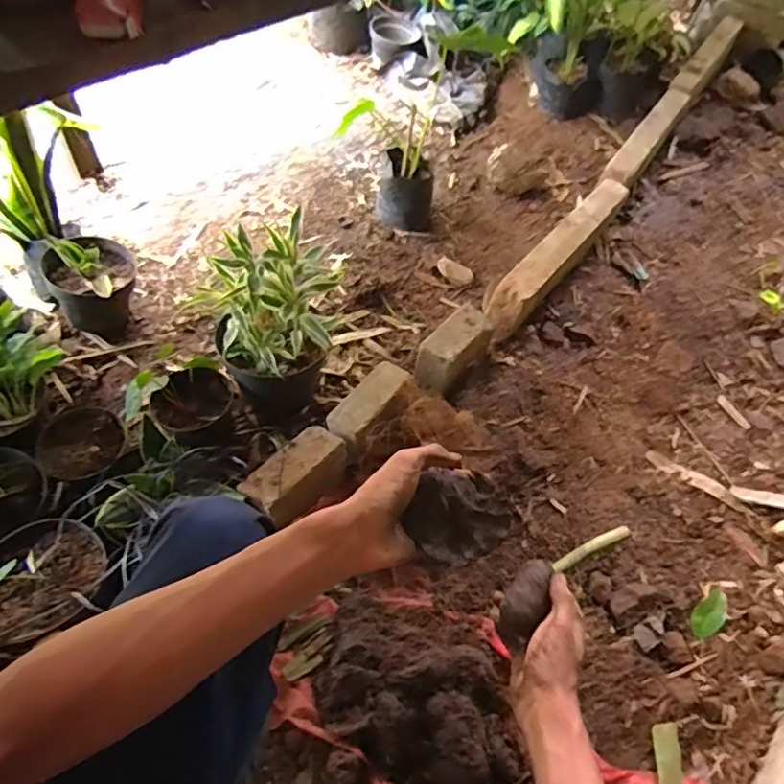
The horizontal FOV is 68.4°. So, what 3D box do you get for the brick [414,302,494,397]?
[{"bbox_3d":[0.127,-0.085,1.215,0.089,0.103,0.196,38,60,22],"label":"brick"}]

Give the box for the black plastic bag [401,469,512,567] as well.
[{"bbox_3d":[0.056,0.106,0.501,0.092,0.041,0.072,-23,59,-19],"label":"black plastic bag"}]

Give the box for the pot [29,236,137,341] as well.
[{"bbox_3d":[-0.638,-0.225,1.244,0.187,0.171,0.209,-30,61,-23],"label":"pot"}]

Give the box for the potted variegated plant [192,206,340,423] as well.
[{"bbox_3d":[-0.218,-0.120,1.096,0.222,0.349,0.190,-13,56,-13],"label":"potted variegated plant"}]

